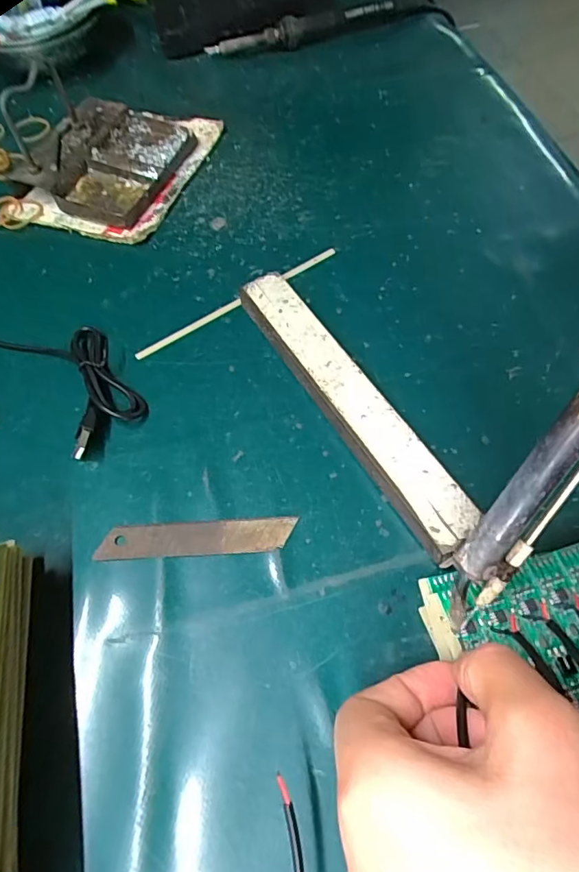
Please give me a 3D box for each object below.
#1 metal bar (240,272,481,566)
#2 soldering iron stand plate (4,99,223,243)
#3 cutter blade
[{"bbox_3d":[0.029,-0.019,0.281,0.029,0.020,0.193,-28,62,-12],"label":"metal bar"},{"bbox_3d":[-0.134,-0.216,0.397,0.117,0.033,0.142,17,62,13],"label":"soldering iron stand plate"},{"bbox_3d":[-0.046,0.050,0.256,0.096,0.004,0.017,-3,60,2],"label":"cutter blade"}]

